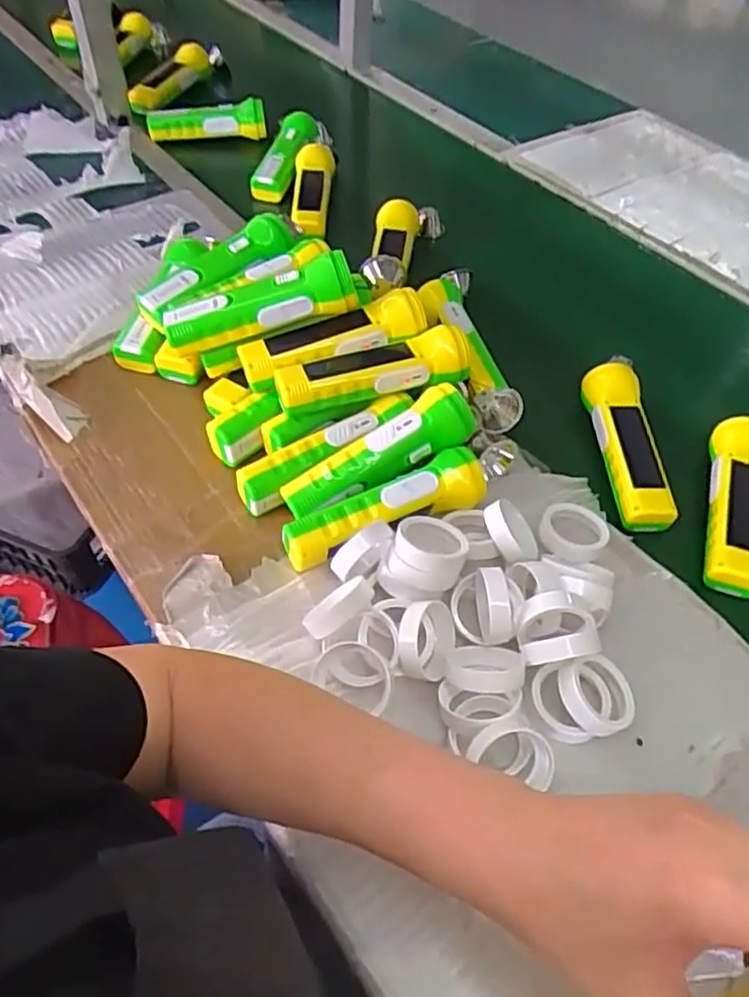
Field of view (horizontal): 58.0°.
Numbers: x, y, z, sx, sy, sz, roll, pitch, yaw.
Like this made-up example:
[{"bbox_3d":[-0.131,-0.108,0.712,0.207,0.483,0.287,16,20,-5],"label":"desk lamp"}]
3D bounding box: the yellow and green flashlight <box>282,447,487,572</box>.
[{"bbox_3d":[0.008,0.010,0.524,0.160,0.045,0.043,-23,57,-20],"label":"yellow and green flashlight"}]

